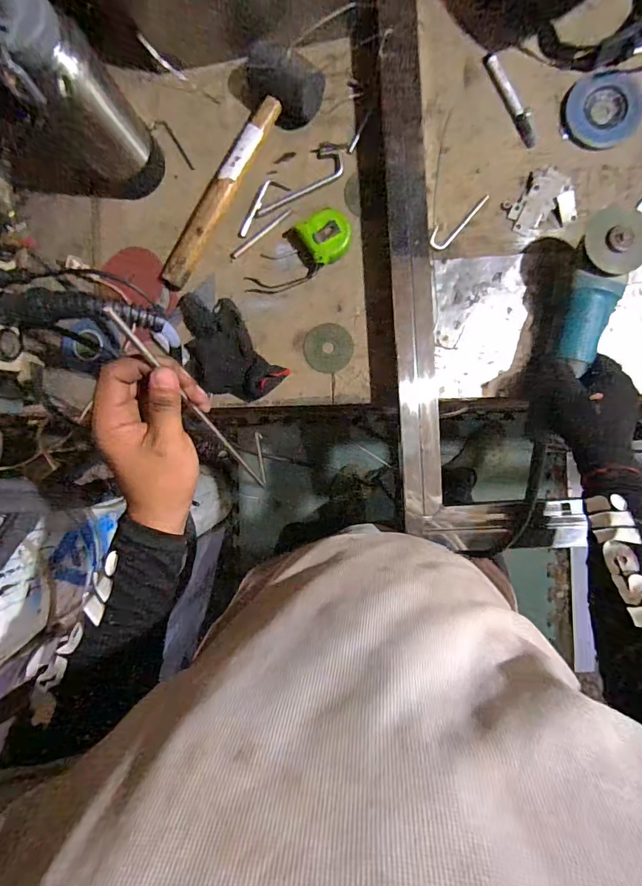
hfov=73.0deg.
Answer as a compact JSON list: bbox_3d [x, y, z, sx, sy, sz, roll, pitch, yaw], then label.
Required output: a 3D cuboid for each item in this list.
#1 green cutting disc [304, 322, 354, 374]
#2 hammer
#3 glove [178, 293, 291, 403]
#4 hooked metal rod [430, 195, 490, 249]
[{"bbox_3d":[0.011,-0.134,0.612,0.068,0.006,0.066,7,91,5],"label":"green cutting disc"},{"bbox_3d":[-0.112,-0.355,0.573,0.102,0.070,0.316,29,93,4],"label":"hammer"},{"bbox_3d":[-0.141,-0.132,0.624,0.107,0.028,0.176,-40,87,4],"label":"glove"},{"bbox_3d":[0.186,-0.302,0.586,0.096,0.004,0.028,-44,87,4],"label":"hooked metal rod"}]

